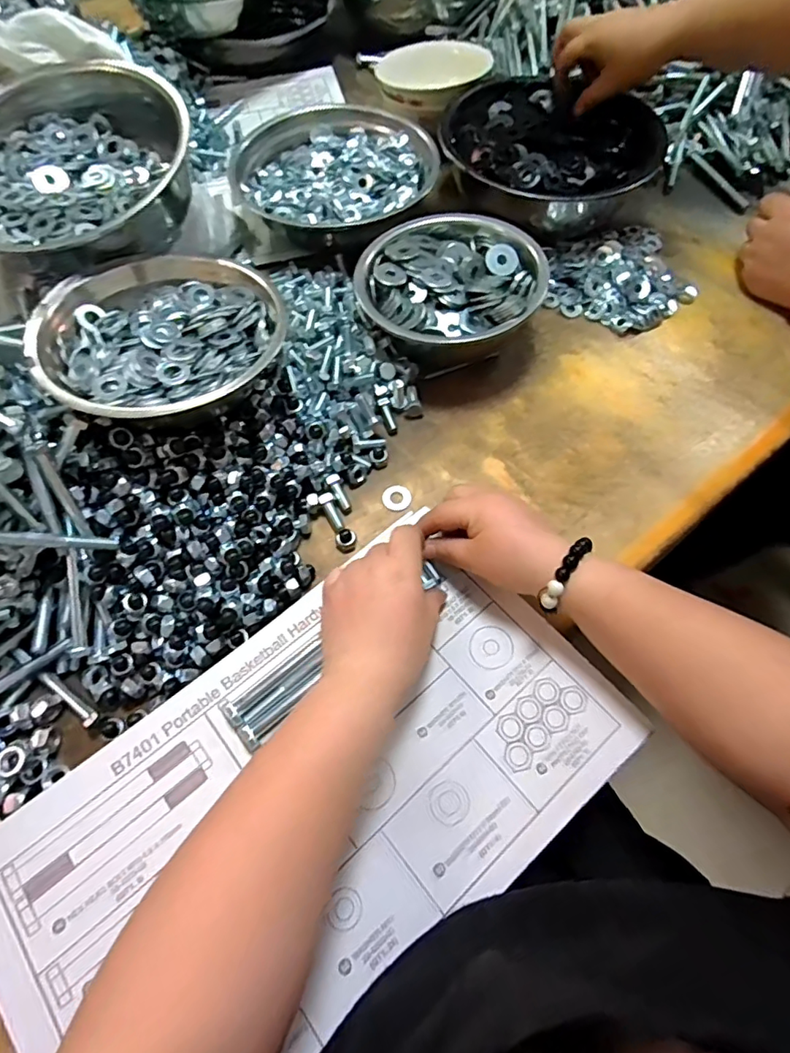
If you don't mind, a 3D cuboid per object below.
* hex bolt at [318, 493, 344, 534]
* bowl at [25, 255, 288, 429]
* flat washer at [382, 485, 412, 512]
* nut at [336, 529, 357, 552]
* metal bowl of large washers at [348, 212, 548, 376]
[{"bbox_3d":[-0.053,-0.011,0.449,0.012,0.011,0.034,-24,87,-13],"label":"hex bolt"},{"bbox_3d":[-0.181,-0.152,0.421,0.183,0.049,0.164,-37,69,-17],"label":"bowl"},{"bbox_3d":[0.002,-0.025,0.460,0.024,0.004,0.026,0,63,0],"label":"flat washer"},{"bbox_3d":[-0.040,0.011,0.437,0.016,0.011,0.017,0,63,0],"label":"nut"},{"bbox_3d":[0.051,-0.228,0.516,0.166,0.062,0.159,0,63,0],"label":"metal bowl of large washers"}]

